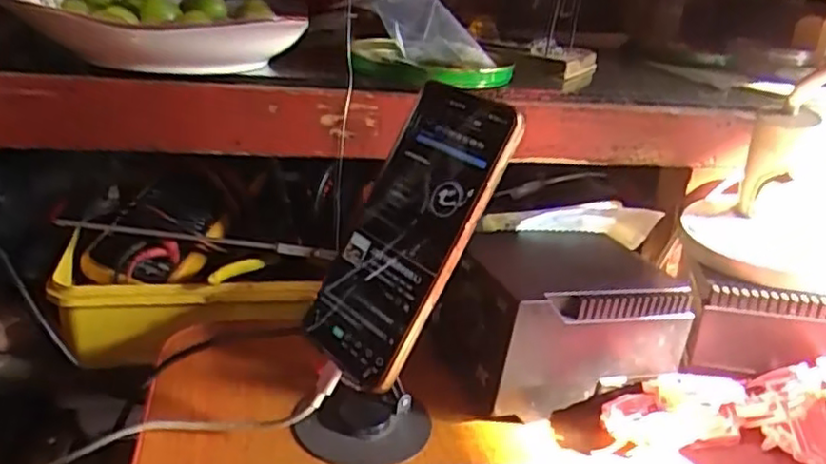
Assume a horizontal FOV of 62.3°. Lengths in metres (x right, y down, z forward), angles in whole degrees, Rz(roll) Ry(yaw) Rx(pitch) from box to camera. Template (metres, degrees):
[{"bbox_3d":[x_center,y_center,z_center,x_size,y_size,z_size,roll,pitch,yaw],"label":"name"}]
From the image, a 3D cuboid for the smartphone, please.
[{"bbox_3d":[-0.004,-0.001,0.377,0.076,0.165,0.013,30,2,44],"label":"smartphone"}]

